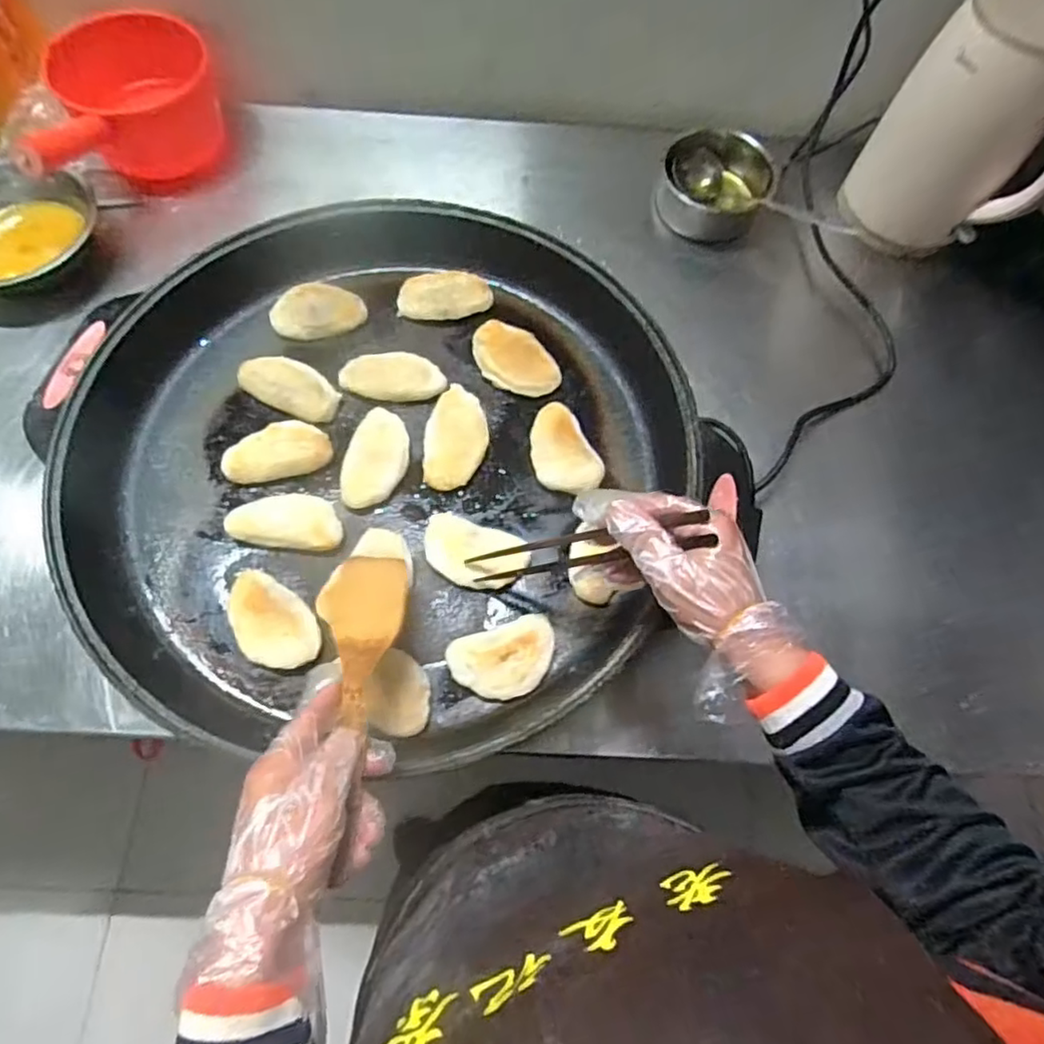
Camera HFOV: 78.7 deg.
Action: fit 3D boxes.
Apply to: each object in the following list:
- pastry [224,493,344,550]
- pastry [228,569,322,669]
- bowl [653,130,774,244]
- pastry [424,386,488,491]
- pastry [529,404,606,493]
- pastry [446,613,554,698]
[{"bbox_3d":[-0.209,-0.001,0.569,0.097,0.019,0.047,7,68,0],"label":"pastry"},{"bbox_3d":[-0.210,0.084,0.533,0.055,0.020,0.093,-42,75,-17],"label":"pastry"},{"bbox_3d":[0.235,-0.415,0.779,0.125,0.077,0.105,21,68,6],"label":"bowl"},{"bbox_3d":[-0.063,-0.081,0.609,0.057,0.021,0.099,5,68,0],"label":"pastry"},{"bbox_3d":[0.036,-0.065,0.605,0.059,0.025,0.096,-27,72,-13],"label":"pastry"},{"bbox_3d":[-0.013,0.115,0.530,0.088,0.020,0.059,-20,70,-10],"label":"pastry"}]

